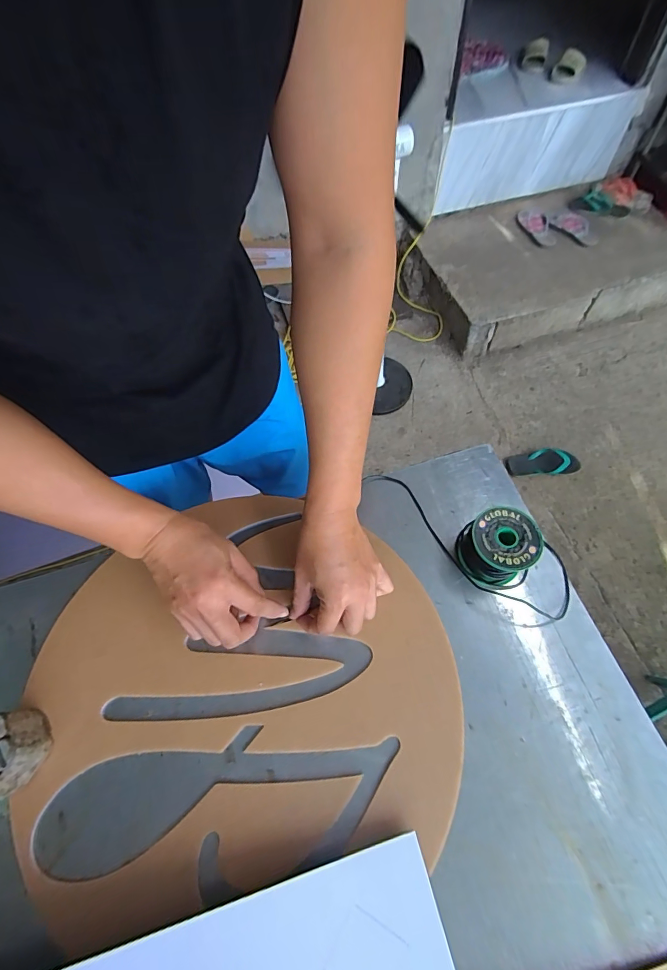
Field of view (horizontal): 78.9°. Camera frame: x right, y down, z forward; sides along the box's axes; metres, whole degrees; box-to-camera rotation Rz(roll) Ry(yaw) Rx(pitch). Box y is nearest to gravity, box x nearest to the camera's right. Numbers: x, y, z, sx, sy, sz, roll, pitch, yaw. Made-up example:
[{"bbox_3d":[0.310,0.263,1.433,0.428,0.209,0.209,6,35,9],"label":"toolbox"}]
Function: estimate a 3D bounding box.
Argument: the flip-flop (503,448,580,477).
[{"bbox_3d":[0.706,-0.075,1.364,0.231,0.035,0.093,-8,62,-2],"label":"flip-flop"}]

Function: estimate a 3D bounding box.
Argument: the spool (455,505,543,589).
[{"bbox_3d":[0.181,0.071,0.449,0.071,0.069,0.071,0,62,3],"label":"spool"}]

